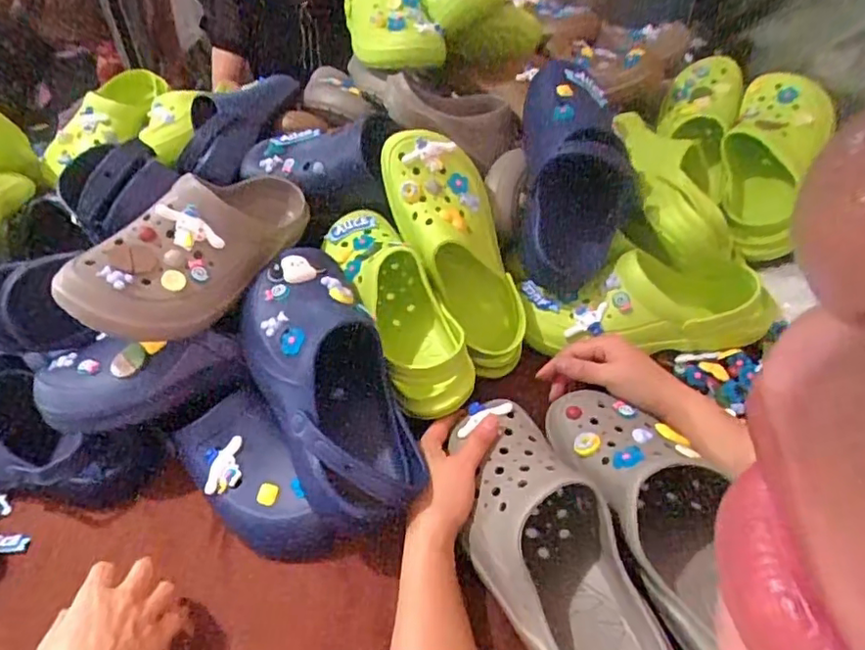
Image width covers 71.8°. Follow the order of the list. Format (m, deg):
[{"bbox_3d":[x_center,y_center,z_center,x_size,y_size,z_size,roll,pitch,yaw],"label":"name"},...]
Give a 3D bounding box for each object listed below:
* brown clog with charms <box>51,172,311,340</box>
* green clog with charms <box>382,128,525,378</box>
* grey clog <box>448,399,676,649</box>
[{"bbox_3d":[-0.225,-0.084,0.608,0.090,0.116,0.292,-22,25,52],"label":"brown clog with charms"},{"bbox_3d":[0.033,-0.087,0.679,0.115,0.292,0.083,-22,-3,-18],"label":"green clog with charms"},{"bbox_3d":[0.089,0.172,0.483,0.102,0.089,0.277,-15,49,-9],"label":"grey clog"}]

